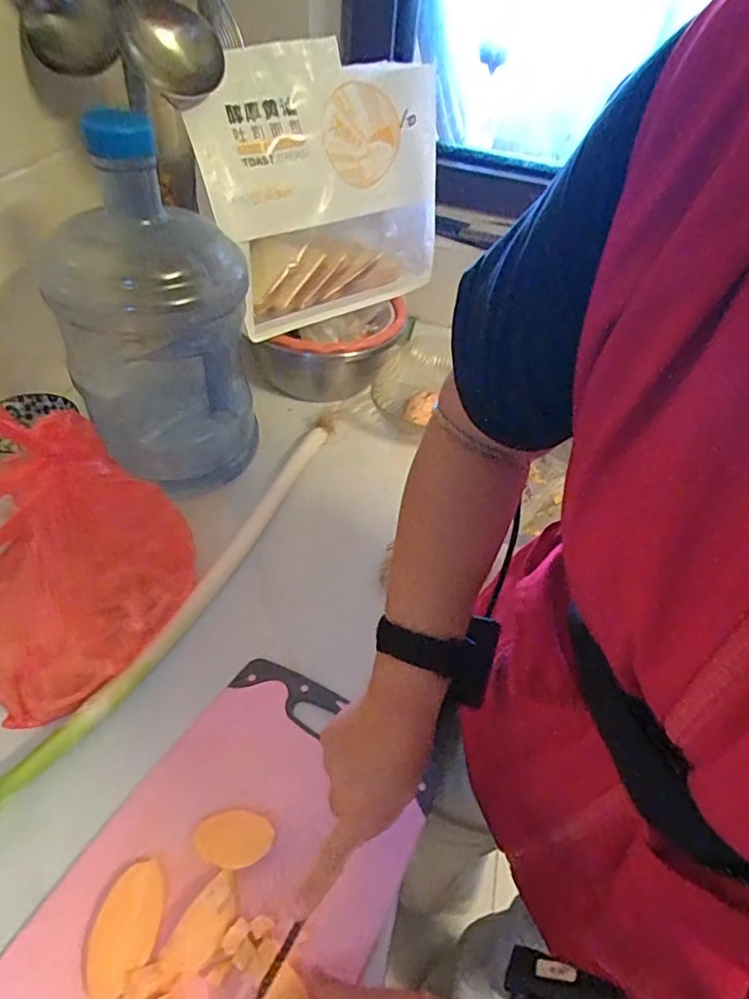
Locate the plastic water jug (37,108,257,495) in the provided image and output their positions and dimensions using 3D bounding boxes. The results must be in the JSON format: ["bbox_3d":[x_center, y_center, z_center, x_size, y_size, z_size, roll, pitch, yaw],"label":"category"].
[{"bbox_3d":[-0.225,-0.187,0.611,0.169,0.360,0.146,-8,47,-14],"label":"plastic water jug"}]

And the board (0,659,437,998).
[{"bbox_3d":[-0.114,0.299,0.424,0.215,0.018,0.348,26,48,18],"label":"board"}]

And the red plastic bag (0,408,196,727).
[{"bbox_3d":[-0.261,0.058,0.472,0.172,0.254,0.116,-20,51,-24],"label":"red plastic bag"}]

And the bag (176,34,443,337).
[{"bbox_3d":[-0.061,-0.415,0.763,0.336,0.322,0.082,-24,32,-26],"label":"bag"}]

